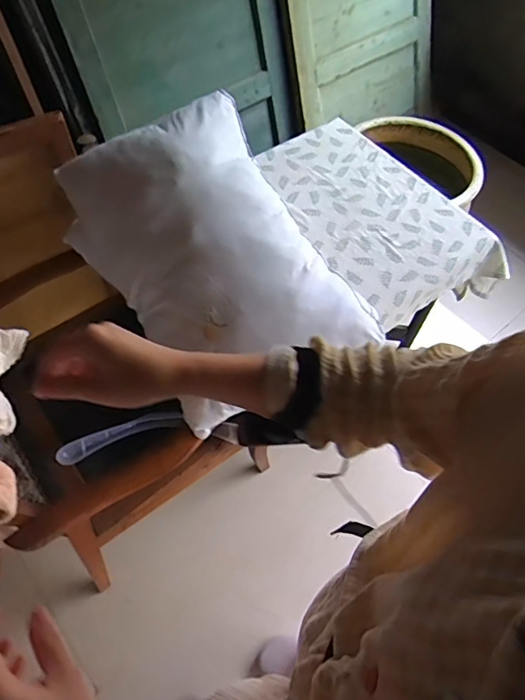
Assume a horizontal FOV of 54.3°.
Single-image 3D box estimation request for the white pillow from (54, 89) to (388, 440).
[{"bbox_3d":[-0.110,-0.181,1.045,0.415,0.259,0.633,-26,63,-17],"label":"white pillow"}]

